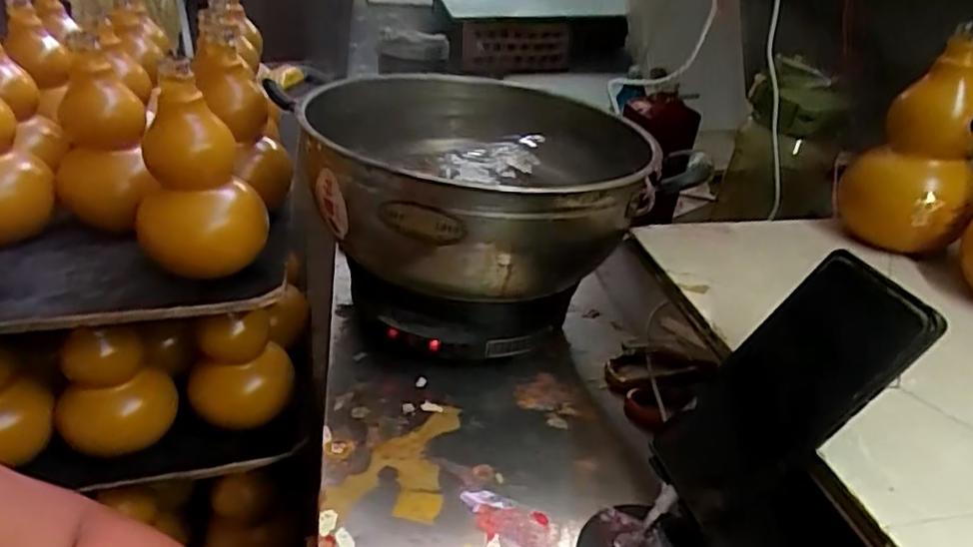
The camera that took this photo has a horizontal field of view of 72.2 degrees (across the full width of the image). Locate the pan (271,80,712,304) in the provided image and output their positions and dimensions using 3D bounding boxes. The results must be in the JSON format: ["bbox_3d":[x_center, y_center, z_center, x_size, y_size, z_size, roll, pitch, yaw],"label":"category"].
[{"bbox_3d":[-0.014,-0.089,0.600,0.292,0.112,0.291,1,30,0],"label":"pan"}]

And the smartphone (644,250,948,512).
[{"bbox_3d":[0.162,0.066,0.372,0.007,0.163,0.075,27,21,-30],"label":"smartphone"}]

